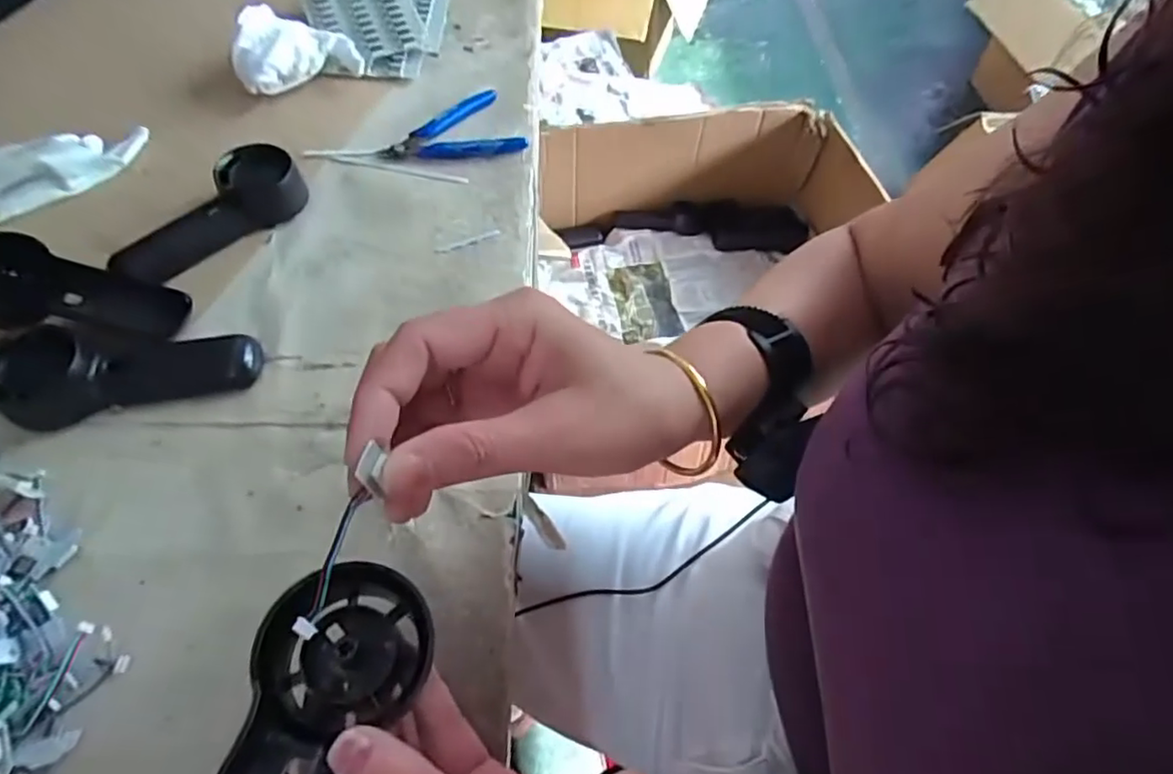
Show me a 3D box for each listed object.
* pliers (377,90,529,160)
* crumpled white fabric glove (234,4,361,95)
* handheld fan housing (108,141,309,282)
[{"bbox_3d":[-0.119,-0.224,0.554,0.119,0.013,0.080,-12,59,-8],"label":"pliers"},{"bbox_3d":[-0.257,-0.297,0.567,0.103,0.058,0.063,-17,60,-11],"label":"crumpled white fabric glove"},{"bbox_3d":[-0.279,-0.128,0.473,0.140,0.033,0.062,-37,66,-21],"label":"handheld fan housing"}]

